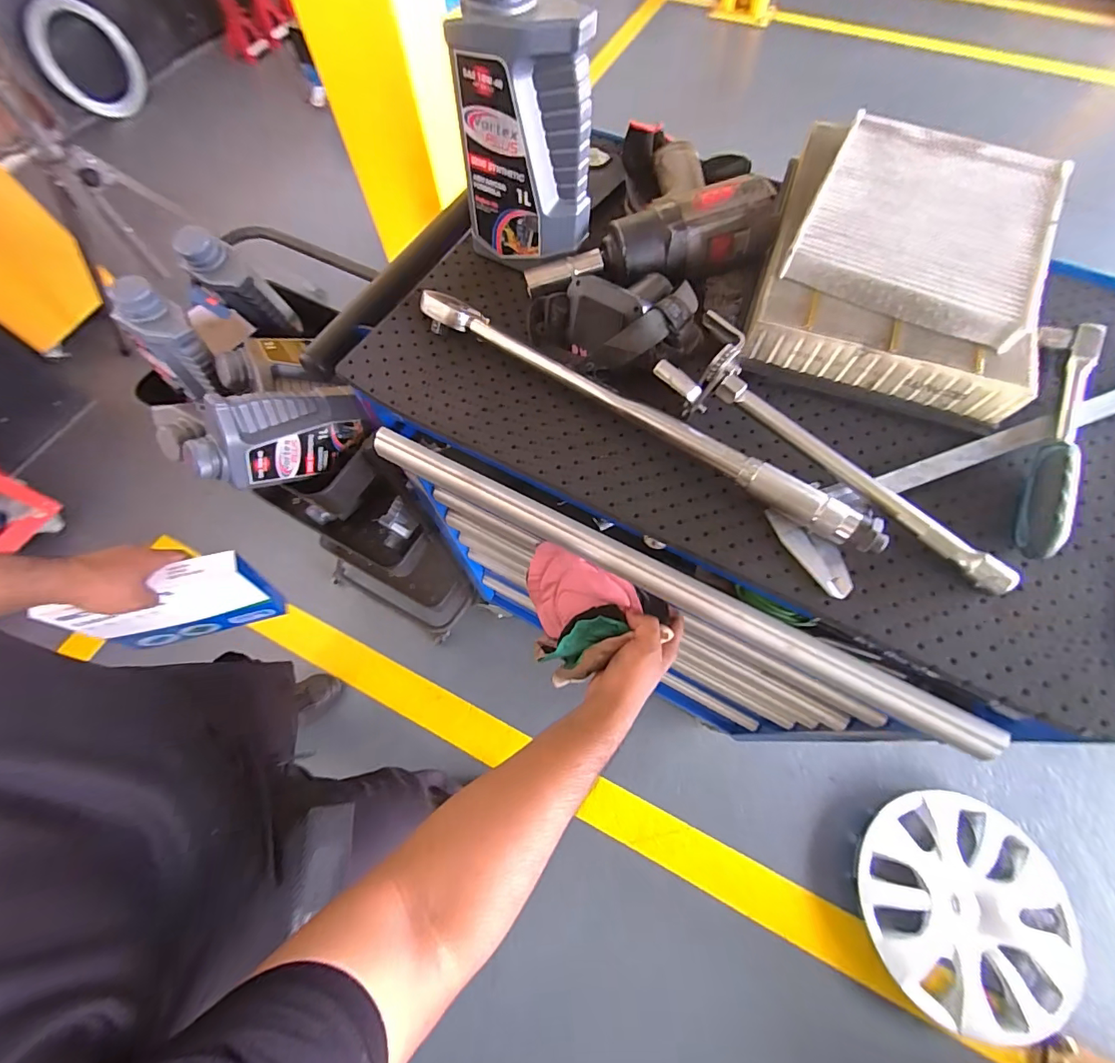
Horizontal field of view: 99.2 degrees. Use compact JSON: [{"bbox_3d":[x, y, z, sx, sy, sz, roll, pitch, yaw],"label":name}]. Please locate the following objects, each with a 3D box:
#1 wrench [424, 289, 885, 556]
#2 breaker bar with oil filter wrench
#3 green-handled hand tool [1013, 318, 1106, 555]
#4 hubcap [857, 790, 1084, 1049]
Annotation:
[{"bbox_3d":[0.057,-0.102,0.406,0.430,0.039,0.029,32,70,14],"label":"wrench"},{"bbox_3d":[0.218,-0.067,0.371,0.296,0.069,0.059,35,71,15],"label":"breaker bar with oil filter wrench"},{"bbox_3d":[0.410,-0.081,0.389,0.038,0.037,0.239,24,68,12],"label":"green-handled hand tool"},{"bbox_3d":[0.872,0.805,1.022,0.399,0.057,0.423,0,66,1],"label":"hubcap"}]

